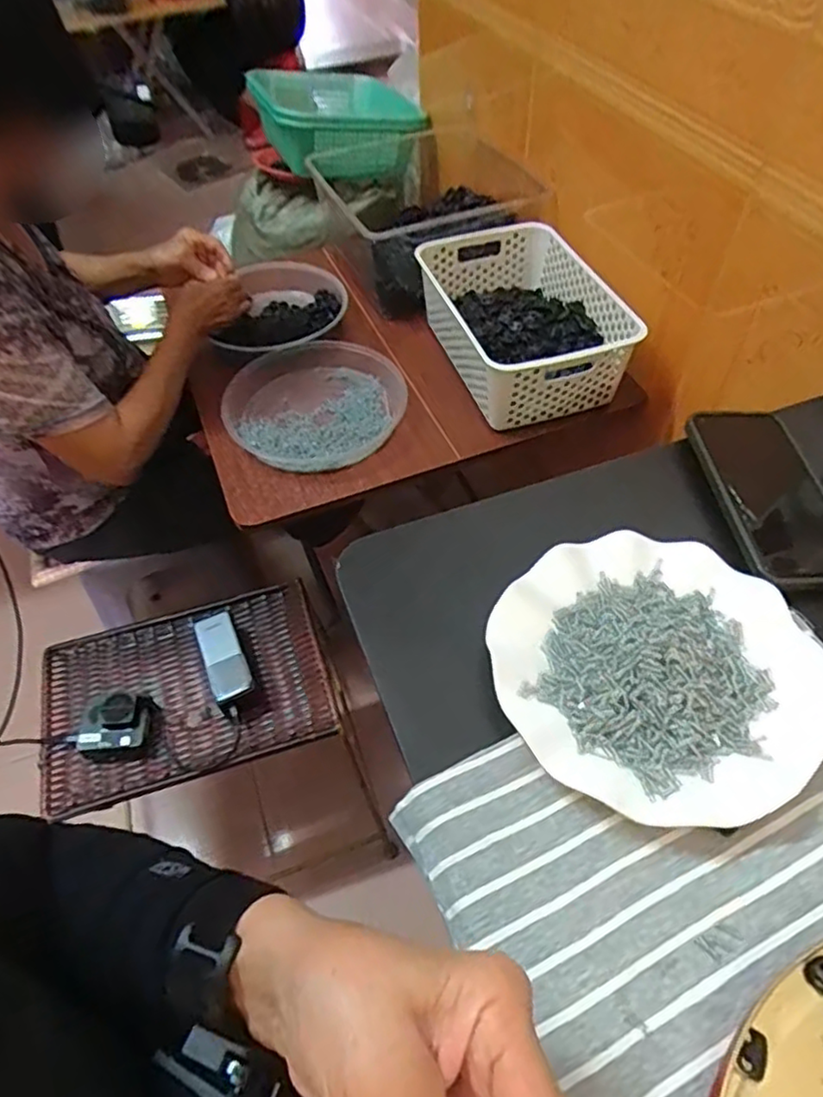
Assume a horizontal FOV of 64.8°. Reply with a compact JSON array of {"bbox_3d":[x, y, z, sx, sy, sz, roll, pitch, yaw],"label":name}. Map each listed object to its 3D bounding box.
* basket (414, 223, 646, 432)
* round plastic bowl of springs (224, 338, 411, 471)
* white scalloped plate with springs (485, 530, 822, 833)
[{"bbox_3d":[0.147,-0.318,0.881,0.216,0.091,0.324,-17,52,-9],"label":"basket"},{"bbox_3d":[-0.122,-0.186,0.862,0.234,0.048,0.220,-2,52,3],"label":"round plastic bowl of springs"},{"bbox_3d":[0.143,0.068,0.384,0.176,0.025,0.173,-2,52,3],"label":"white scalloped plate with springs"}]

